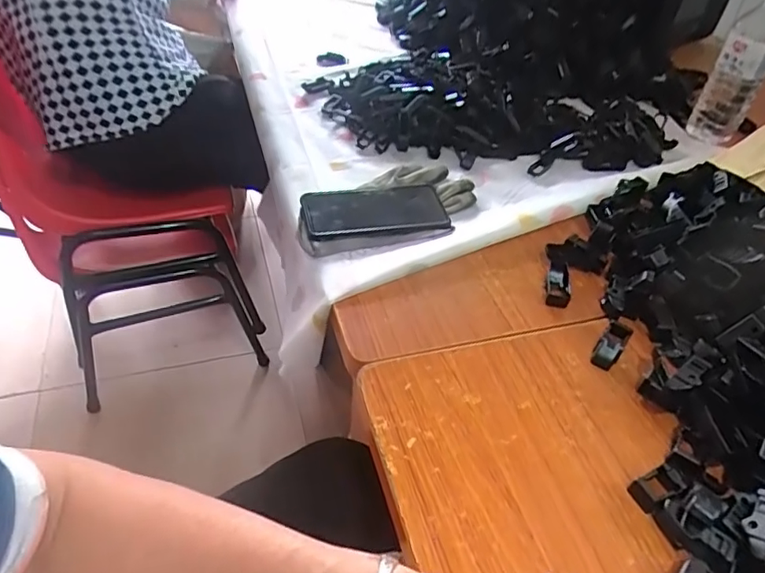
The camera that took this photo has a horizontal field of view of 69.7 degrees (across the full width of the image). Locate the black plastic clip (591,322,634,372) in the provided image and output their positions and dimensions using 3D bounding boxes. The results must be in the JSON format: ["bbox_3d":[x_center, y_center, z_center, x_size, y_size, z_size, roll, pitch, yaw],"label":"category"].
[{"bbox_3d":[0.216,0.056,0.518,0.021,0.013,0.053,31,50,22],"label":"black plastic clip"}]

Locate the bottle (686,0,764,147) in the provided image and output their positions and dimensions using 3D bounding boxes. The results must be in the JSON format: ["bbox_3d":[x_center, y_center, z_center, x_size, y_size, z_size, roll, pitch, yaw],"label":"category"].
[{"bbox_3d":[0.502,-0.305,0.772,0.066,0.203,0.056,29,49,21],"label":"bottle"}]

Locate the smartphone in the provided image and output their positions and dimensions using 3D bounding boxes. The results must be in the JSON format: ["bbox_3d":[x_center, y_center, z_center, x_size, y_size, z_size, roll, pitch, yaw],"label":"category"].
[{"bbox_3d":[-0.010,-0.089,0.633,0.159,0.012,0.084,-8,48,-10],"label":"smartphone"}]

